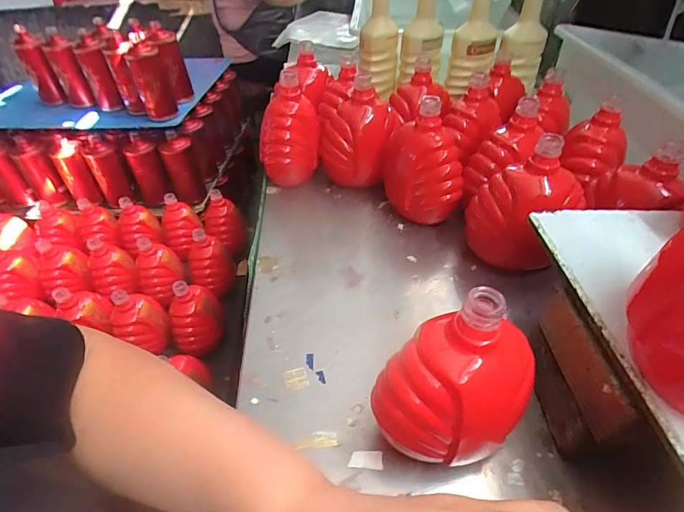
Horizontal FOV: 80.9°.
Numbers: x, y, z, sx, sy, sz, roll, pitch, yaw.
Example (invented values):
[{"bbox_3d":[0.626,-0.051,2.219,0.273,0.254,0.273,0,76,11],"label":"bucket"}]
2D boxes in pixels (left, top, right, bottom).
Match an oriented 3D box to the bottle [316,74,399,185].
[{"bbox_3d":[0.023,-0.199,0.656,0.122,0.156,0.107,-1,44,3],"label":"bottle"}]

